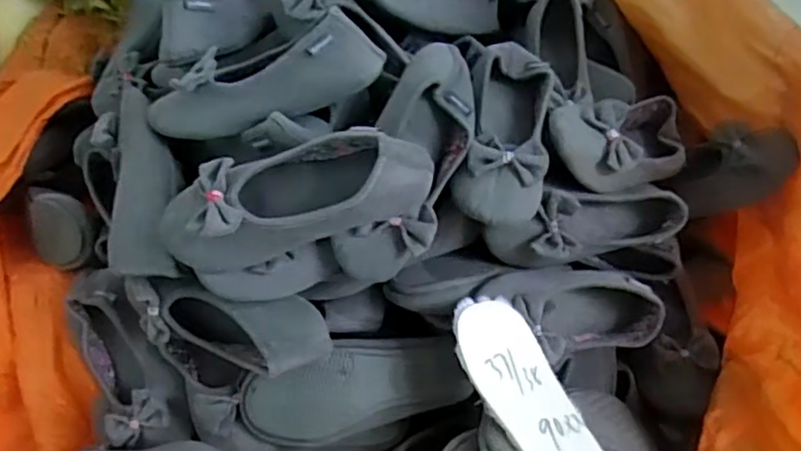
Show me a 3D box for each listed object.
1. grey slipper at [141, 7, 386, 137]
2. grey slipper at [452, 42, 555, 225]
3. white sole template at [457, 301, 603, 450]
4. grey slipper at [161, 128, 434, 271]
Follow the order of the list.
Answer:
[{"bbox_3d":[-0.132,-0.138,0.630,0.233,0.070,0.073,-11,58,-3],"label":"grey slipper"},{"bbox_3d":[0.110,-0.095,0.673,0.084,0.058,0.226,9,59,9],"label":"grey slipper"},{"bbox_3d":[0.116,0.155,0.590,0.071,0.025,0.188,-25,65,-12],"label":"white sole template"},{"bbox_3d":[-0.092,-0.029,0.569,0.237,0.074,0.084,-9,58,-3],"label":"grey slipper"}]

